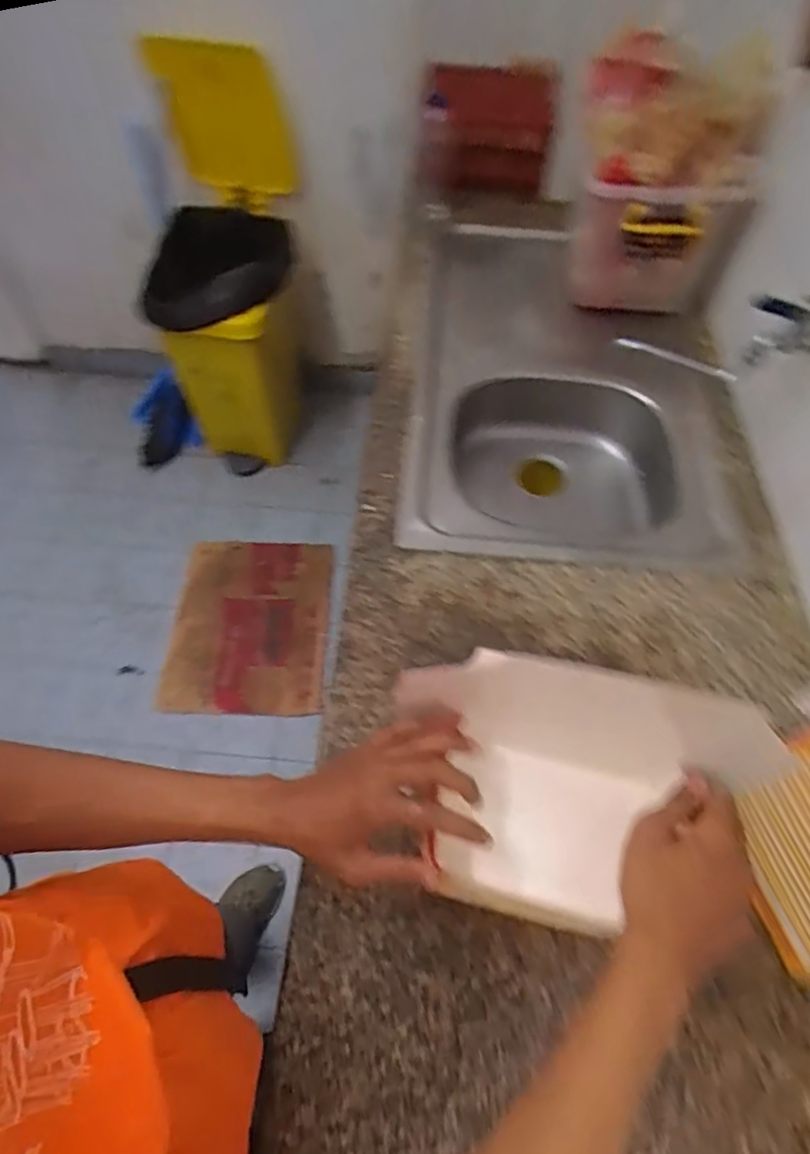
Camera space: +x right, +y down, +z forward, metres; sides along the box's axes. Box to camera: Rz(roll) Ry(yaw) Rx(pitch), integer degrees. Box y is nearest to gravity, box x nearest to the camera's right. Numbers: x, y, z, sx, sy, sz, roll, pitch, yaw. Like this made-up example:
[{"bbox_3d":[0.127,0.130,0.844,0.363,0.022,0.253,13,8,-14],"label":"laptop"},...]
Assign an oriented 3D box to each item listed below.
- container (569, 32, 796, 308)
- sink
[{"bbox_3d":[0.472,-0.732,1.118,0.250,0.328,0.326,7,57,3],"label":"container"},{"bbox_3d":[0.284,-0.354,1.151,0.538,0.228,0.916,4,57,1],"label":"sink"}]

